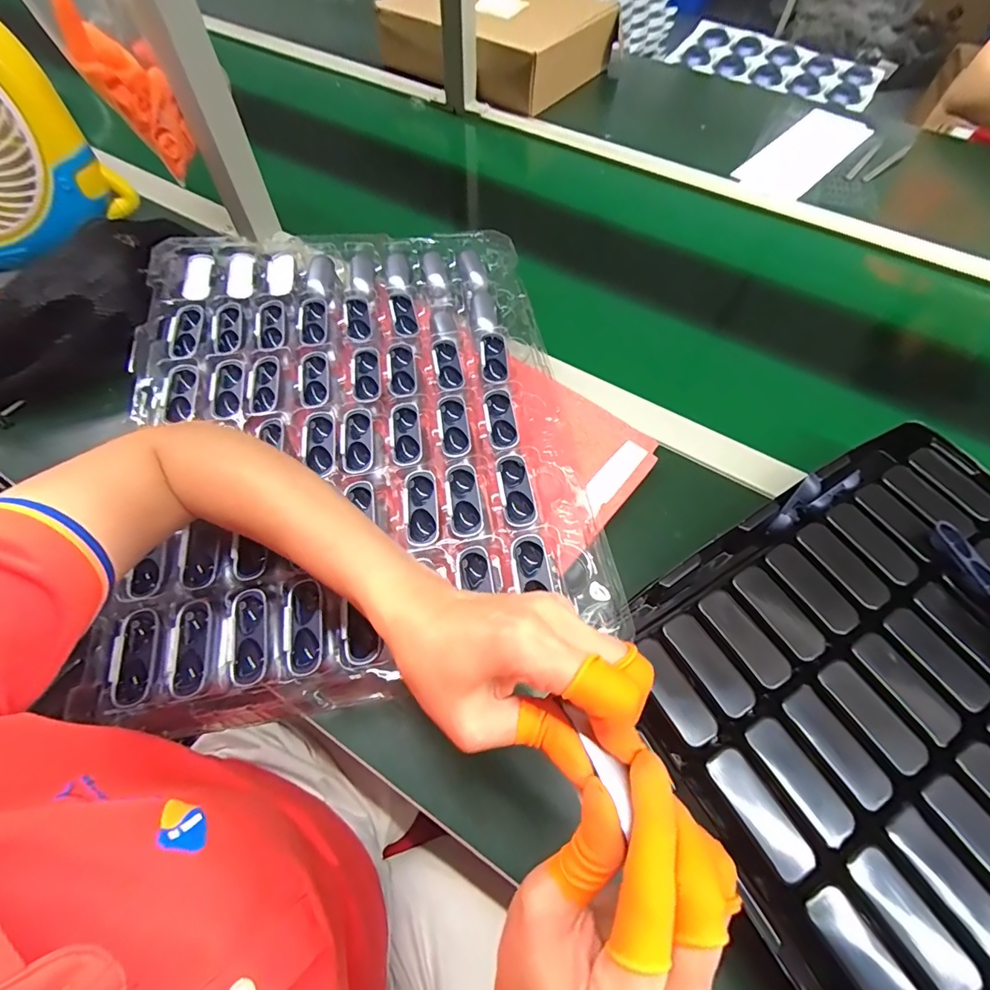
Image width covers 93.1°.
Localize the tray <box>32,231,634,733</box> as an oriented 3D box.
[{"bbox_3d":[-0.118,-0.064,0.389,0.352,0.046,0.426,-7,61,-5],"label":"tray"}]

